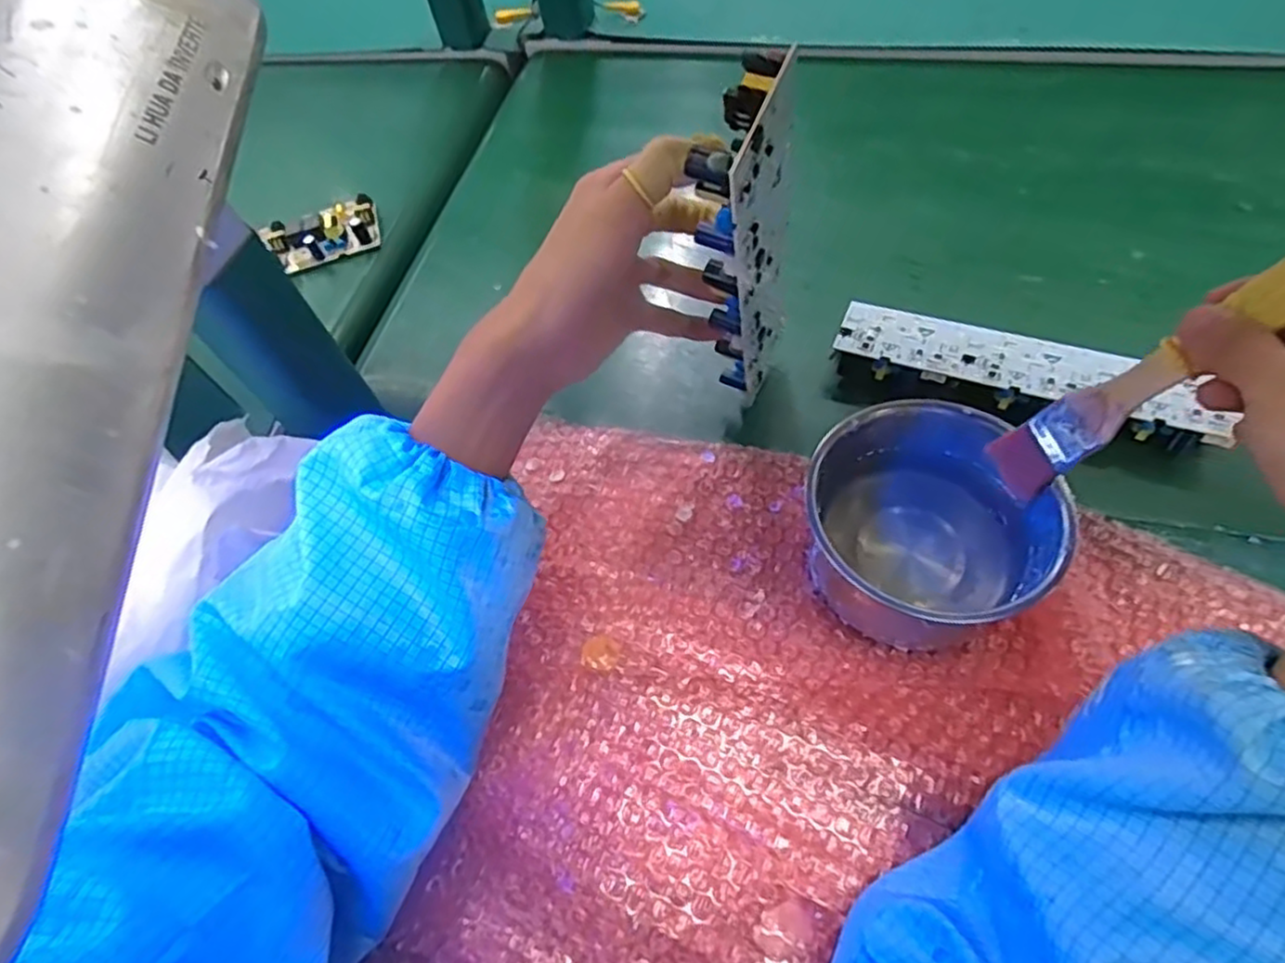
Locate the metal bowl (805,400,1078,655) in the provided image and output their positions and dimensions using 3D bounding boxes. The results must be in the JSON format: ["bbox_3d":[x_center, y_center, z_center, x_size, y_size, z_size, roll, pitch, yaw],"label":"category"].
[{"bbox_3d":[0.147,0.023,0.366,0.117,0.065,0.113,-3,59,5],"label":"metal bowl"}]

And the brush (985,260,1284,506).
[{"bbox_3d":[0.216,-0.041,0.302,0.011,0.147,0.030,12,54,-21],"label":"brush"}]

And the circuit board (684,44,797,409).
[{"bbox_3d":[0.057,-0.107,0.372,0.028,0.240,0.062,14,76,14],"label":"circuit board"}]

